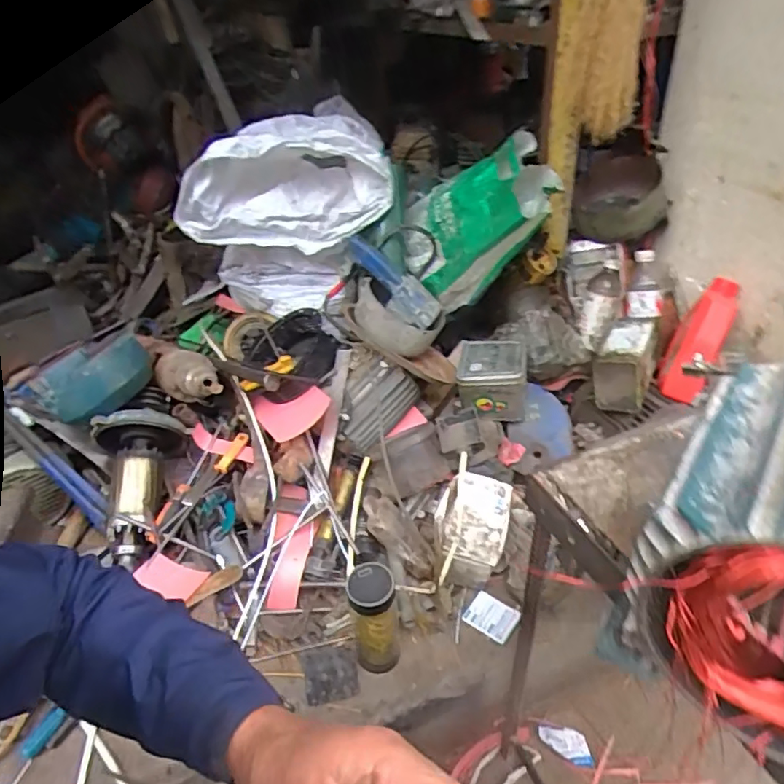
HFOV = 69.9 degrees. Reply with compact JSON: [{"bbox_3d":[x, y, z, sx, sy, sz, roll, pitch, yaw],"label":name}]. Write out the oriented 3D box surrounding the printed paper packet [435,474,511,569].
[{"bbox_3d":[0.129,0.203,0.904,0.110,0.032,0.143,15,56,12],"label":"printed paper packet"}]

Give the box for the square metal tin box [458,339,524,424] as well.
[{"bbox_3d":[0.181,-0.027,1.021,0.117,0.101,0.120,2,37,9],"label":"square metal tin box"}]

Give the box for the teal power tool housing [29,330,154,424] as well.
[{"bbox_3d":[-0.518,-0.025,0.983,0.188,0.087,0.117,-25,41,-25],"label":"teal power tool housing"}]

